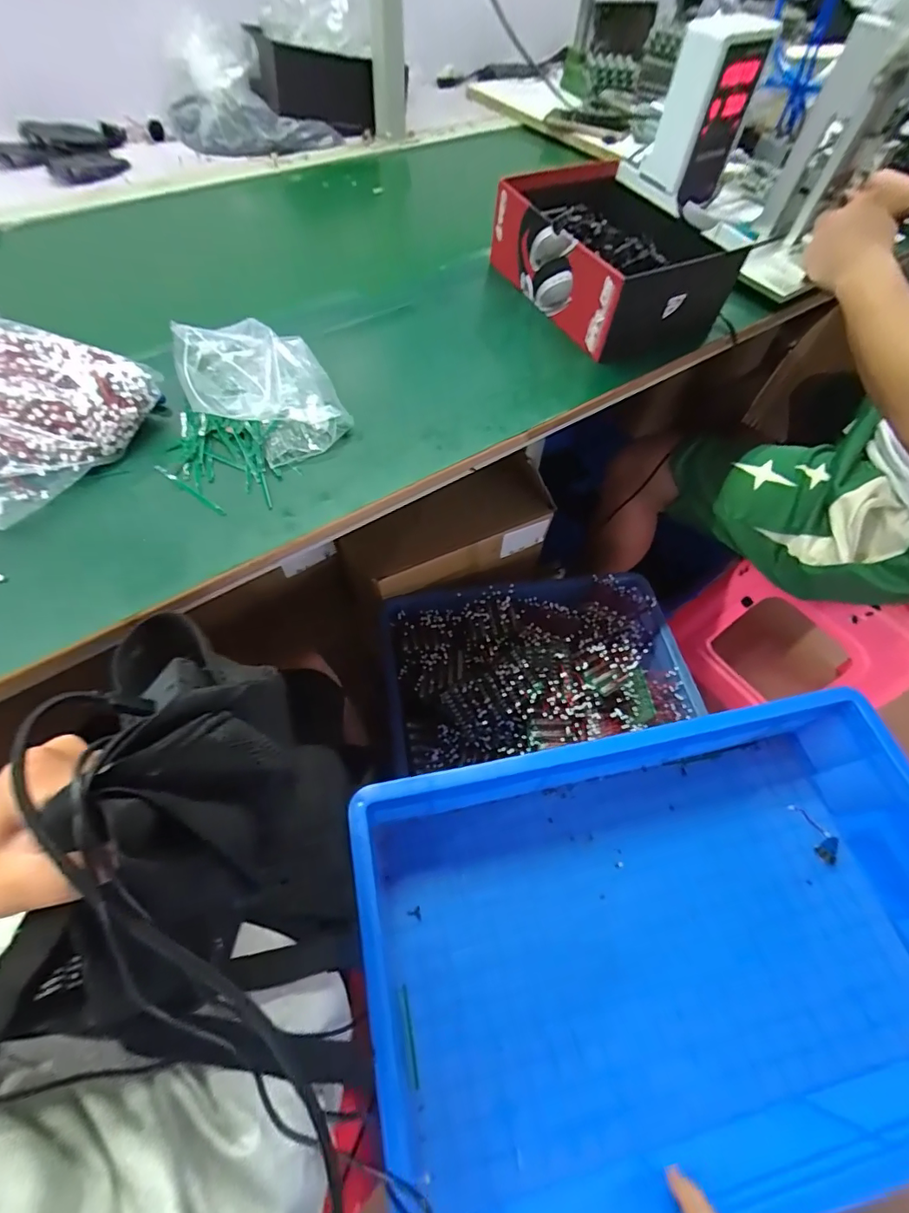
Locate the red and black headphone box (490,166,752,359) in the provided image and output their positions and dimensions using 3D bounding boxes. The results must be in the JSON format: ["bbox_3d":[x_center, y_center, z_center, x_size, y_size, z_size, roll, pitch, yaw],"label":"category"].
[{"bbox_3d":[0.182,-0.426,0.615,0.197,0.093,0.260,-26,63,-17],"label":"red and black headphone box"}]

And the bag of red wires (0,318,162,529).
[{"bbox_3d":[-0.375,-0.154,0.410,0.134,0.081,0.223,31,62,15],"label":"bag of red wires"}]

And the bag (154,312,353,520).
[{"bbox_3d":[-0.188,-0.189,0.459,0.160,0.063,0.195,-16,60,-12],"label":"bag"}]

